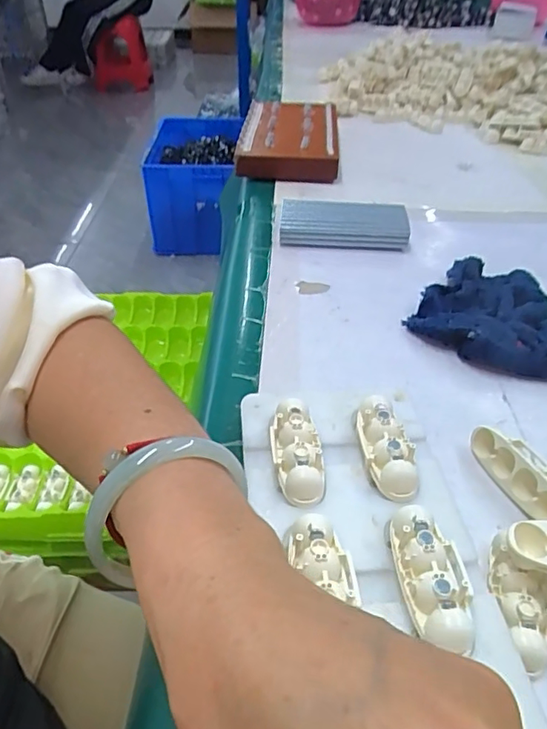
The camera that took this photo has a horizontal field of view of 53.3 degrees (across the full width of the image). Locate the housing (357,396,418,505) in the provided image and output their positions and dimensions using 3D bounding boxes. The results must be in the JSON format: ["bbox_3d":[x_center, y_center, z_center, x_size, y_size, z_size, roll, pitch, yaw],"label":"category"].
[{"bbox_3d":[0.057,0.042,0.278,0.020,0.018,0.059,-4,40,-6],"label":"housing"}]

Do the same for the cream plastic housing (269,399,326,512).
[{"bbox_3d":[0.011,0.043,0.275,0.023,0.017,0.058,-3,40,-5],"label":"cream plastic housing"}]

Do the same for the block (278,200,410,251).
[{"bbox_3d":[0.065,-0.129,0.504,0.114,0.025,0.047,3,40,3],"label":"block"}]

